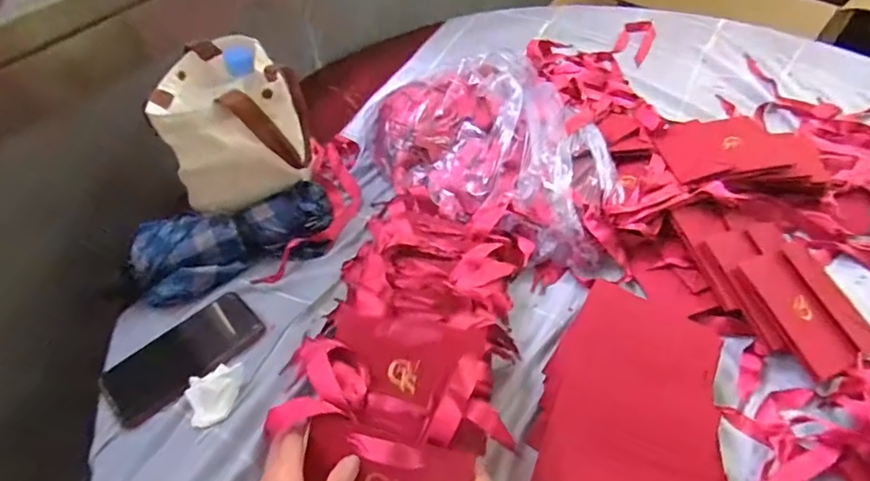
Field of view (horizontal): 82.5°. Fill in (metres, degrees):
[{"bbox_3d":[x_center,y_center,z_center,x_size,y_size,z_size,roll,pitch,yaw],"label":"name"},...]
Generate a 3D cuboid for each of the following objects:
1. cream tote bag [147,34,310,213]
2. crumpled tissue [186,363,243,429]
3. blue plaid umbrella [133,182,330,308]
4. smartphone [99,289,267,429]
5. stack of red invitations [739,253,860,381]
[{"bbox_3d":[-0.257,-0.149,0.622,0.162,0.141,0.173,-27,55,-20],"label":"cream tote bag"},{"bbox_3d":[-0.225,0.159,0.510,0.056,0.027,0.050,-19,53,-14],"label":"crumpled tissue"},{"bbox_3d":[-0.246,0.002,0.621,0.243,0.068,0.088,-20,53,-15],"label":"blue plaid umbrella"},{"bbox_3d":[-0.279,0.127,0.552,0.165,0.007,0.080,-37,59,-26],"label":"smartphone"},{"bbox_3d":[0.403,0.078,0.549,0.075,0.008,0.136,-17,61,-15],"label":"stack of red invitations"}]

